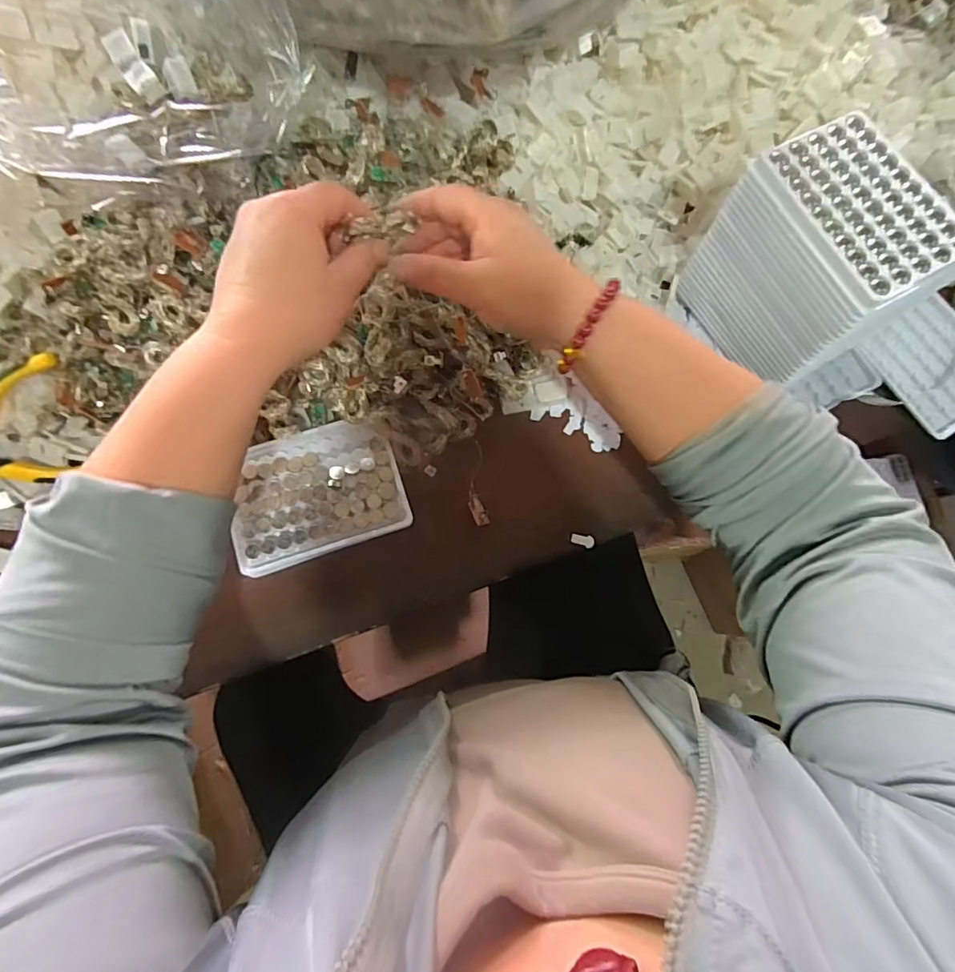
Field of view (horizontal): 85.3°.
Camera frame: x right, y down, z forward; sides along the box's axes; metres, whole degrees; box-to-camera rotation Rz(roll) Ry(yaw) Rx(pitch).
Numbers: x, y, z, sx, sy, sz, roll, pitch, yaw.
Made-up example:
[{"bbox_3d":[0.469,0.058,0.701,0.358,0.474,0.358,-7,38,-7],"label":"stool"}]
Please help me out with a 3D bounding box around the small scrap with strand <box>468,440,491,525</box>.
[{"bbox_3d":[-0.001,-0.002,0.416,0.015,0.004,0.068,-6,78,-2],"label":"small scrap with strand"}]

